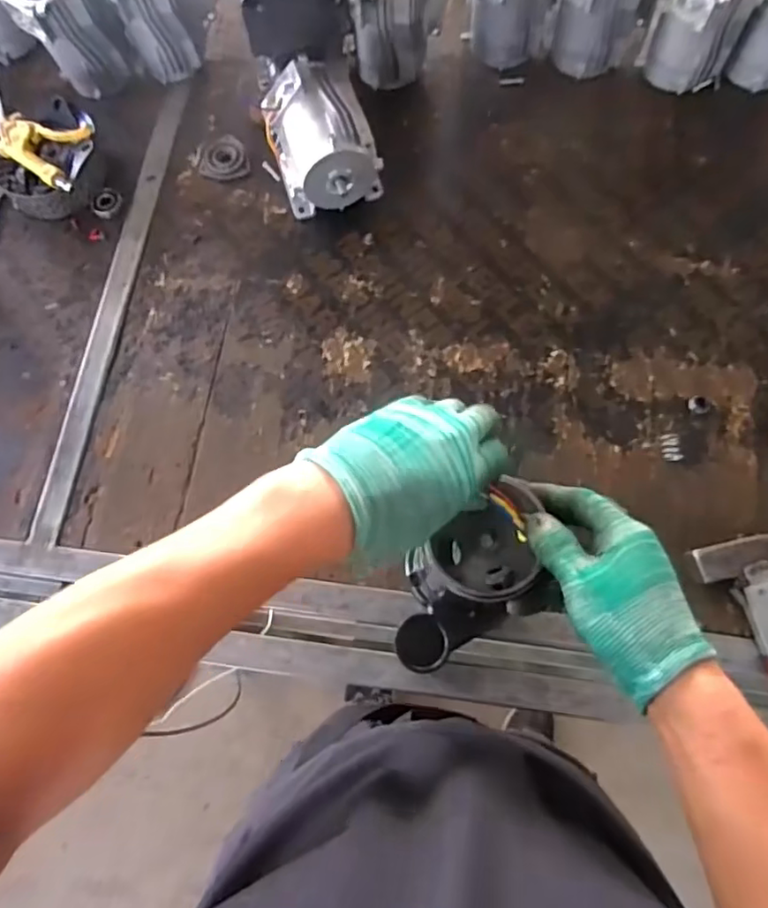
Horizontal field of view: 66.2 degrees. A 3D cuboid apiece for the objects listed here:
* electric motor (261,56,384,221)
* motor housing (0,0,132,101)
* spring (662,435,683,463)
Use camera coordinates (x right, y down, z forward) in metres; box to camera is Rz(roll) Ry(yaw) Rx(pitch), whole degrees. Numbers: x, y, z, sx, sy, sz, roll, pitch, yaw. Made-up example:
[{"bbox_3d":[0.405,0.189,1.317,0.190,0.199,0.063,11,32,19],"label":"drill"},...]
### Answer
[{"bbox_3d":[-0.077,-0.385,0.734,0.119,0.118,0.153,-20,74,-4],"label":"electric motor"},{"bbox_3d":[-0.422,-0.587,0.802,0.122,0.138,0.112,-21,74,-5],"label":"motor housing"},{"bbox_3d":[0.322,-0.006,0.661,0.017,0.014,0.031,-11,73,-2],"label":"spring"}]

